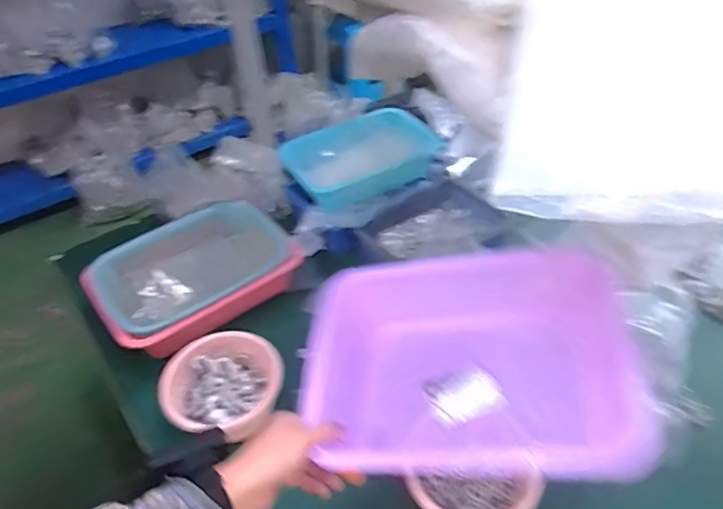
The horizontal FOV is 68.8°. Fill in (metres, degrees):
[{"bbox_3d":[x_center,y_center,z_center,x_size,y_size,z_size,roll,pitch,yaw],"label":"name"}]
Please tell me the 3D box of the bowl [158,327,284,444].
[{"bbox_3d":[-0.178,0.164,0.695,0.138,0.074,0.137,-1,43,1],"label":"bowl"}]

